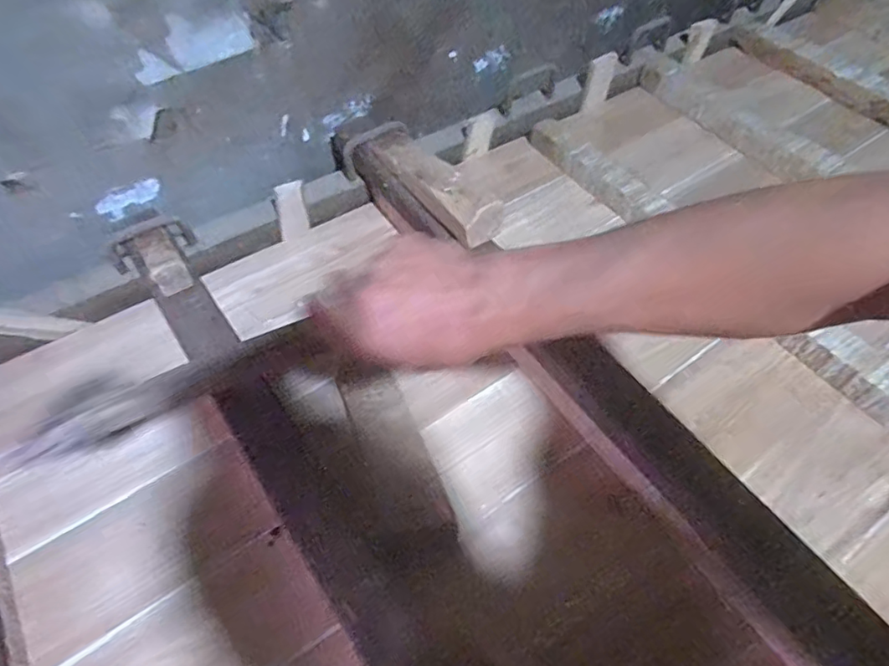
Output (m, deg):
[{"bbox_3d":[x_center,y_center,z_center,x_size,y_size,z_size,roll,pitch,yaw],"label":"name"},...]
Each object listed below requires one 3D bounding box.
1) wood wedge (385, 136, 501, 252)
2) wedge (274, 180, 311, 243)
[{"bbox_3d":[-0.011,-0.213,0.752,0.059,0.051,0.244,-28,61,-21],"label":"wood wedge"},{"bbox_3d":[-0.229,-0.184,0.825,0.045,0.088,0.021,-20,59,-16],"label":"wedge"}]

